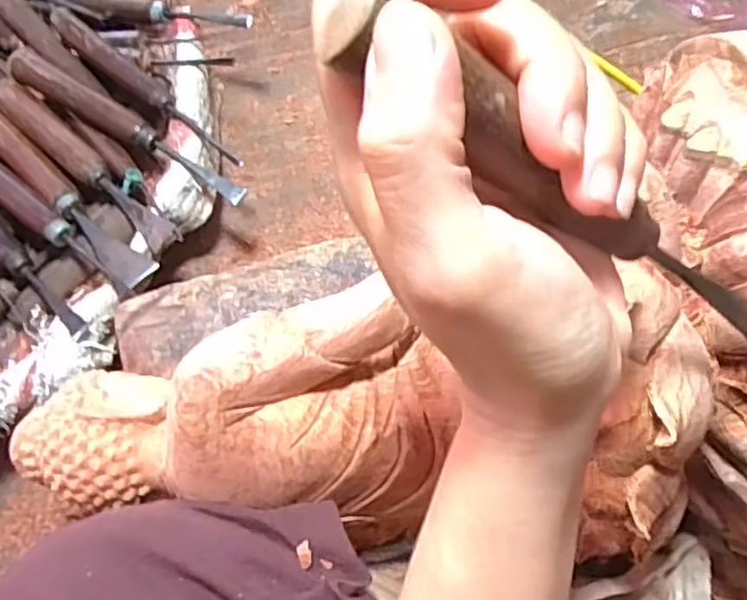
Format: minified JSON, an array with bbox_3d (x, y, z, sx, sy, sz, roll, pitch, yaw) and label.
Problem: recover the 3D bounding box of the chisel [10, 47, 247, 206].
[{"bbox_3d":[-0.173,-0.122,0.462,0.198,0.017,0.022,31,75,10],"label":"chisel"}]

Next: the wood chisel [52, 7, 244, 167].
[{"bbox_3d":[-0.161,-0.150,0.477,0.168,0.026,0.021,38,76,12],"label":"wood chisel"}]

